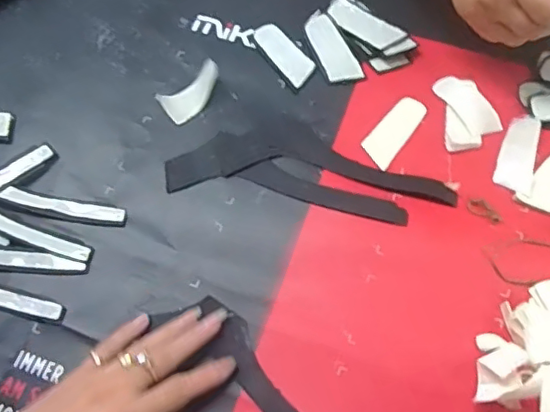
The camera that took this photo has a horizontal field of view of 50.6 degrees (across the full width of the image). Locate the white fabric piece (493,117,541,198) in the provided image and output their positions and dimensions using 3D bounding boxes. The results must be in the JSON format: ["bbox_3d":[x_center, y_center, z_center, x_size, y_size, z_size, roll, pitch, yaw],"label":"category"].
[{"bbox_3d":[0.195,-0.042,0.467,0.028,0.004,0.067,14,69,7],"label":"white fabric piece"}]

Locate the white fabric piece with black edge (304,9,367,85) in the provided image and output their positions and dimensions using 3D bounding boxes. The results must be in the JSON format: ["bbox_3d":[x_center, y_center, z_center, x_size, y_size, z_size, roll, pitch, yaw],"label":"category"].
[{"bbox_3d":[0.051,-0.140,0.517,0.031,0.008,0.074,-23,69,-7],"label":"white fabric piece with black edge"}]

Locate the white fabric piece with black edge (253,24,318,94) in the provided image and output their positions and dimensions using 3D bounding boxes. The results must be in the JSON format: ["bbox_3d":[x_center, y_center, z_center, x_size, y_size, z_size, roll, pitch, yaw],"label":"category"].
[{"bbox_3d":[0.009,-0.135,0.522,0.032,0.004,0.074,-32,70,-11],"label":"white fabric piece with black edge"}]

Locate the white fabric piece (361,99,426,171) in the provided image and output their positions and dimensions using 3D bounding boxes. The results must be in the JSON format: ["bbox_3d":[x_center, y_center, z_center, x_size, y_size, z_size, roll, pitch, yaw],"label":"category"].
[{"bbox_3d":[0.100,-0.064,0.483,0.028,0.004,0.069,38,74,15],"label":"white fabric piece"}]

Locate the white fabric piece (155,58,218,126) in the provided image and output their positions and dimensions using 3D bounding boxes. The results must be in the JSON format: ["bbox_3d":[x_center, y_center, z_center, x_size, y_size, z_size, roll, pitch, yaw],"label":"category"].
[{"bbox_3d":[-0.070,-0.096,0.495,0.055,0.016,0.032,-32,70,-10],"label":"white fabric piece"}]

